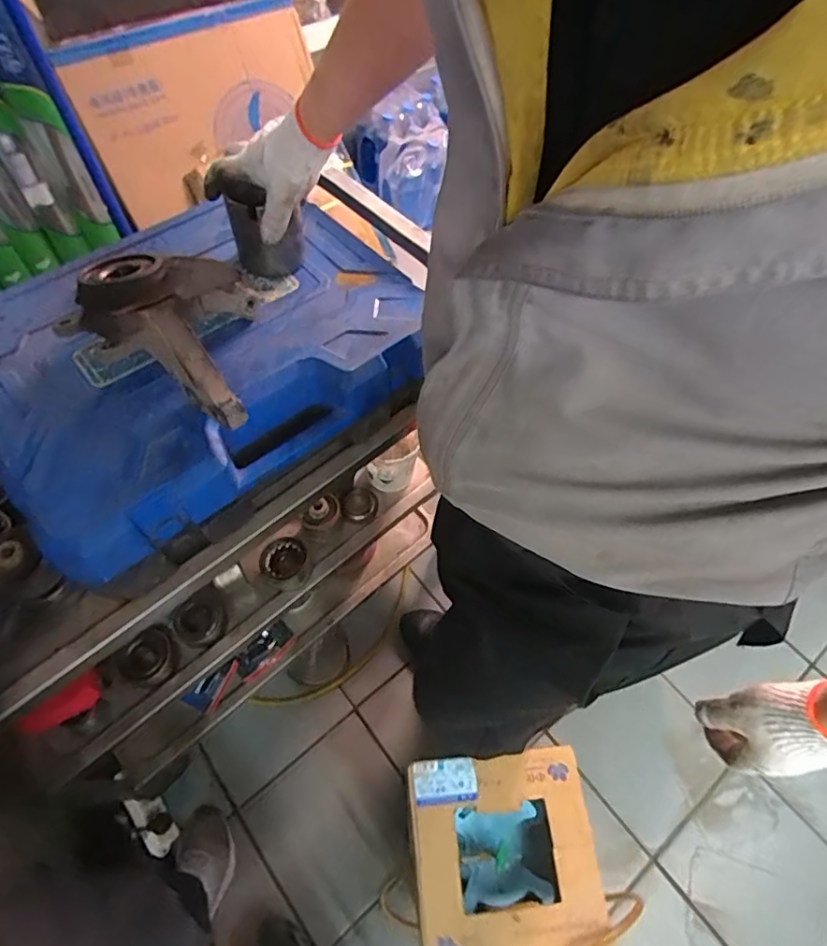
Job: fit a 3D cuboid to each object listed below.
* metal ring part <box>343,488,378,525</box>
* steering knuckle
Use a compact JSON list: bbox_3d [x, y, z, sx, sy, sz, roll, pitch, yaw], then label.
[{"bbox_3d":[-0.095,0.060,0.972,0.057,0.018,0.064,-11,61,-8],"label":"metal ring part"},{"bbox_3d":[-0.267,-0.170,0.582,0.214,0.106,0.243,4,60,1],"label":"steering knuckle"}]

